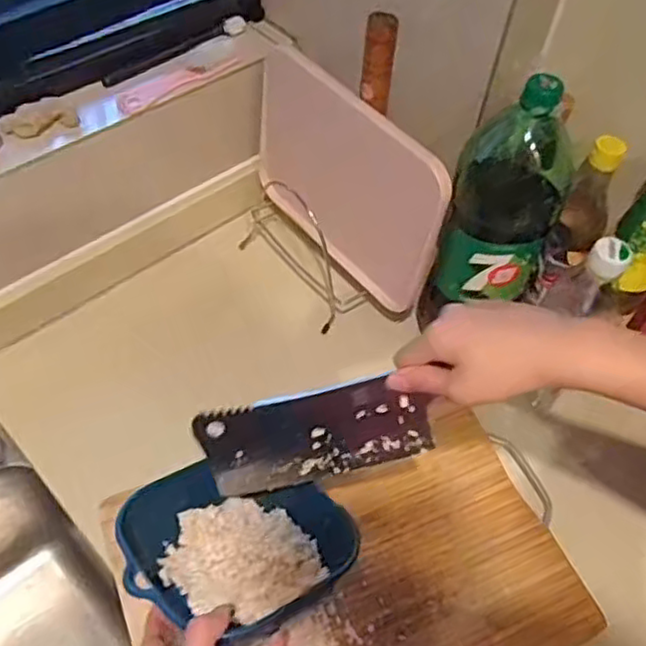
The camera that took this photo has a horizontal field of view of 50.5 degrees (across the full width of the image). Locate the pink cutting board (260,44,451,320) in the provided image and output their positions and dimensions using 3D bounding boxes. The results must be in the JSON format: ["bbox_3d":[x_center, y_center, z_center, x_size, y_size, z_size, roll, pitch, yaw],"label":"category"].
[{"bbox_3d":[0.014,-0.144,0.720,0.018,0.206,0.265,-29,60,-29],"label":"pink cutting board"}]

